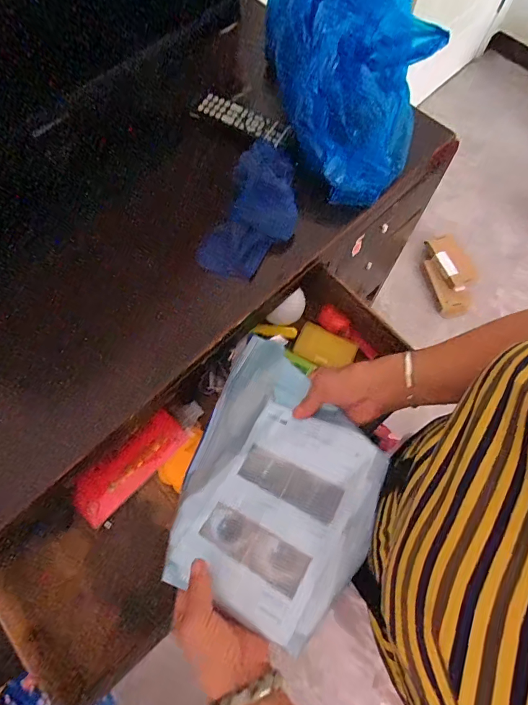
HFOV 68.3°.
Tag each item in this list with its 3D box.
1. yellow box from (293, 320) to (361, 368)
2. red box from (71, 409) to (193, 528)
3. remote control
[{"bbox_3d":[0.103,-0.008,0.646,0.096,0.017,0.064,25,72,7],"label":"yellow box"},{"bbox_3d":[-0.202,0.166,0.584,0.068,0.024,0.183,42,75,12],"label":"red box"},{"bbox_3d":[-0.030,-0.376,0.620,0.165,0.026,0.041,24,72,7],"label":"remote control"}]

